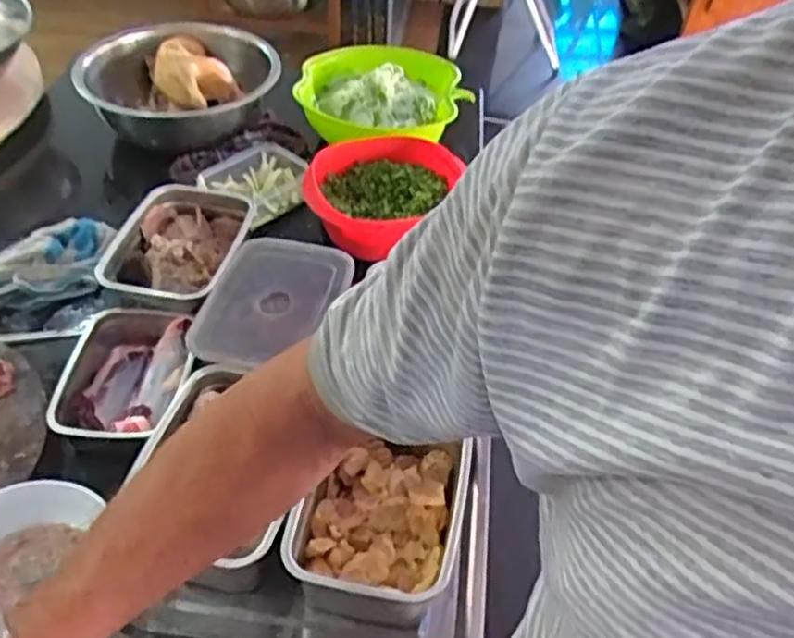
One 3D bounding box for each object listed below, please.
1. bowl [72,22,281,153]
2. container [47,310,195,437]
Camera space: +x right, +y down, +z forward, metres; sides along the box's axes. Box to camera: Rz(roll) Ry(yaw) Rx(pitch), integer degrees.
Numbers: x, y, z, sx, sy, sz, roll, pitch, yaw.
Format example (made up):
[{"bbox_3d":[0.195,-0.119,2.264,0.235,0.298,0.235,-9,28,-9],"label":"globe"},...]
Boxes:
[{"bbox_3d":[-0.358,-0.385,1.229,0.310,0.129,0.278,-20,49,-22],"label":"bowl"},{"bbox_3d":[-0.300,0.067,0.828,0.144,0.060,0.185,-1,45,-5],"label":"container"}]

